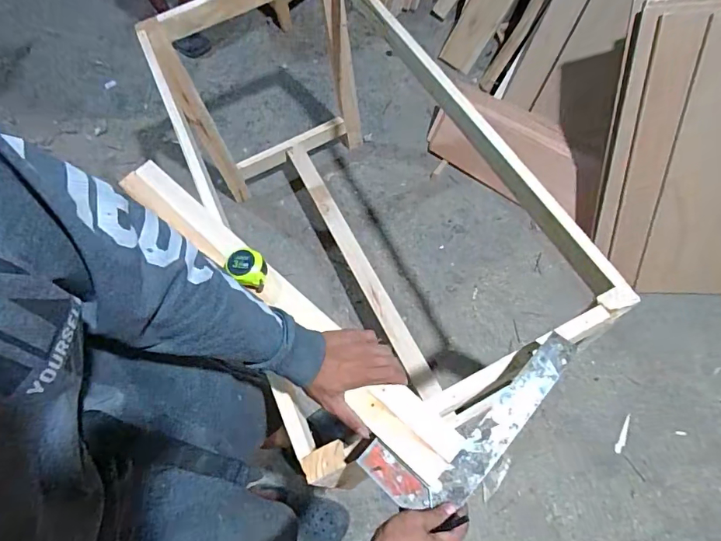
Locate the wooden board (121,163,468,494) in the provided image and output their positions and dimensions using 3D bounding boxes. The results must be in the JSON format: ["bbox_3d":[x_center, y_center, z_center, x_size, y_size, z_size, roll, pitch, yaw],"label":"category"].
[{"bbox_3d":[-0.147,0.034,0.663,0.704,0.034,0.073,39,70,22],"label":"wooden board"}]

